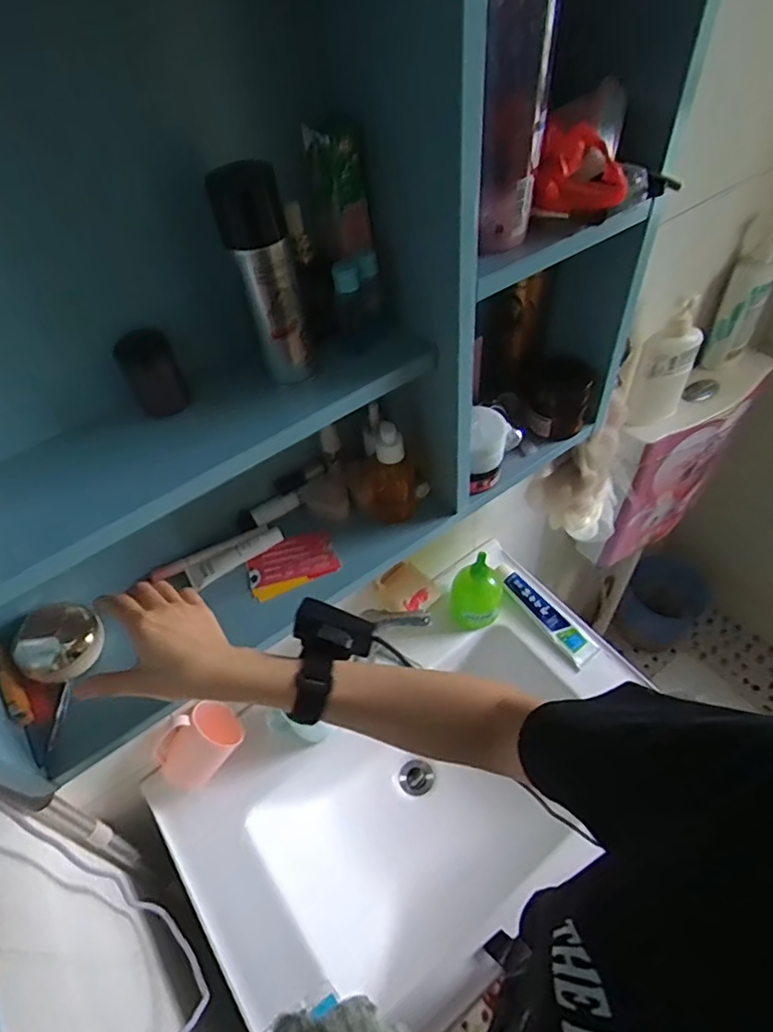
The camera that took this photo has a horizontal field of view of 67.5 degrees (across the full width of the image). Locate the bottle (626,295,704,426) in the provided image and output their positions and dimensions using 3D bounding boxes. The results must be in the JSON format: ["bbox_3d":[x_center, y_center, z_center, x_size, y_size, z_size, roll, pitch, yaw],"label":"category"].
[{"bbox_3d":[0.441,-0.237,0.909,0.089,0.193,0.055,-32,54,-19],"label":"bottle"}]

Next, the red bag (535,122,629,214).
[{"bbox_3d":[0.146,-0.255,0.431,0.065,0.053,0.024,23,56,23],"label":"red bag"}]

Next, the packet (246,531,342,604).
[{"bbox_3d":[-0.098,0.049,0.603,0.090,0.012,0.058,-20,51,-11],"label":"packet"}]

